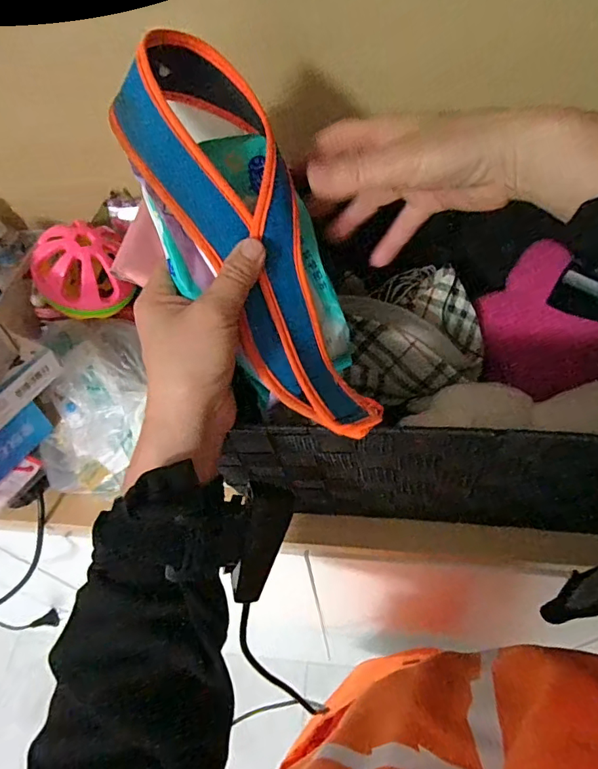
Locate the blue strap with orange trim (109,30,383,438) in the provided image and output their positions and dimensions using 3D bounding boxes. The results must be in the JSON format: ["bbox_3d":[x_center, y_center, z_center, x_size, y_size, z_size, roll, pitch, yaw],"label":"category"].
[{"bbox_3d":[-0.020,-0.080,0.298,0.095,0.065,0.242,-27,98,-14],"label":"blue strap with orange trim"}]

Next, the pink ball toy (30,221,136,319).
[{"bbox_3d":[-0.210,-0.104,0.475,0.088,0.085,0.082,-31,57,-16],"label":"pink ball toy"}]

